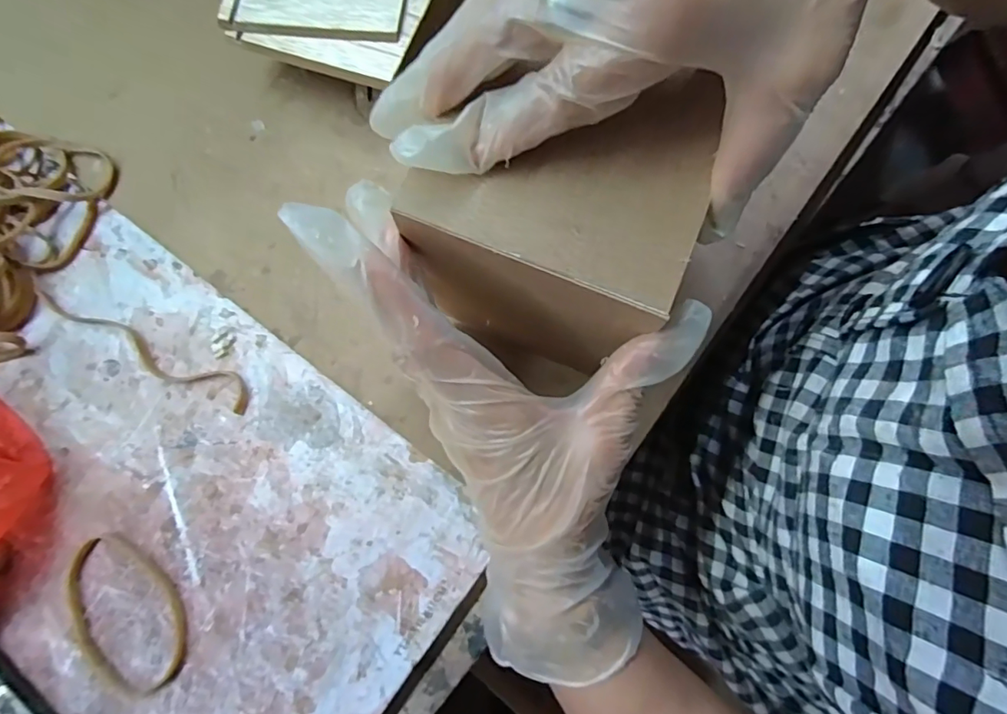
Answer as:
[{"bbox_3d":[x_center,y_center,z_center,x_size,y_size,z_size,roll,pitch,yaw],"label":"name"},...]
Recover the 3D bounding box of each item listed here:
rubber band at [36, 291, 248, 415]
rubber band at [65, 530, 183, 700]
[{"bbox_3d":[-0.209,-0.004,0.291,0.145,0.004,0.019,23,78,5],"label":"rubber band"},{"bbox_3d":[-0.195,0.131,0.257,0.083,0.004,0.055,39,80,9],"label":"rubber band"}]

